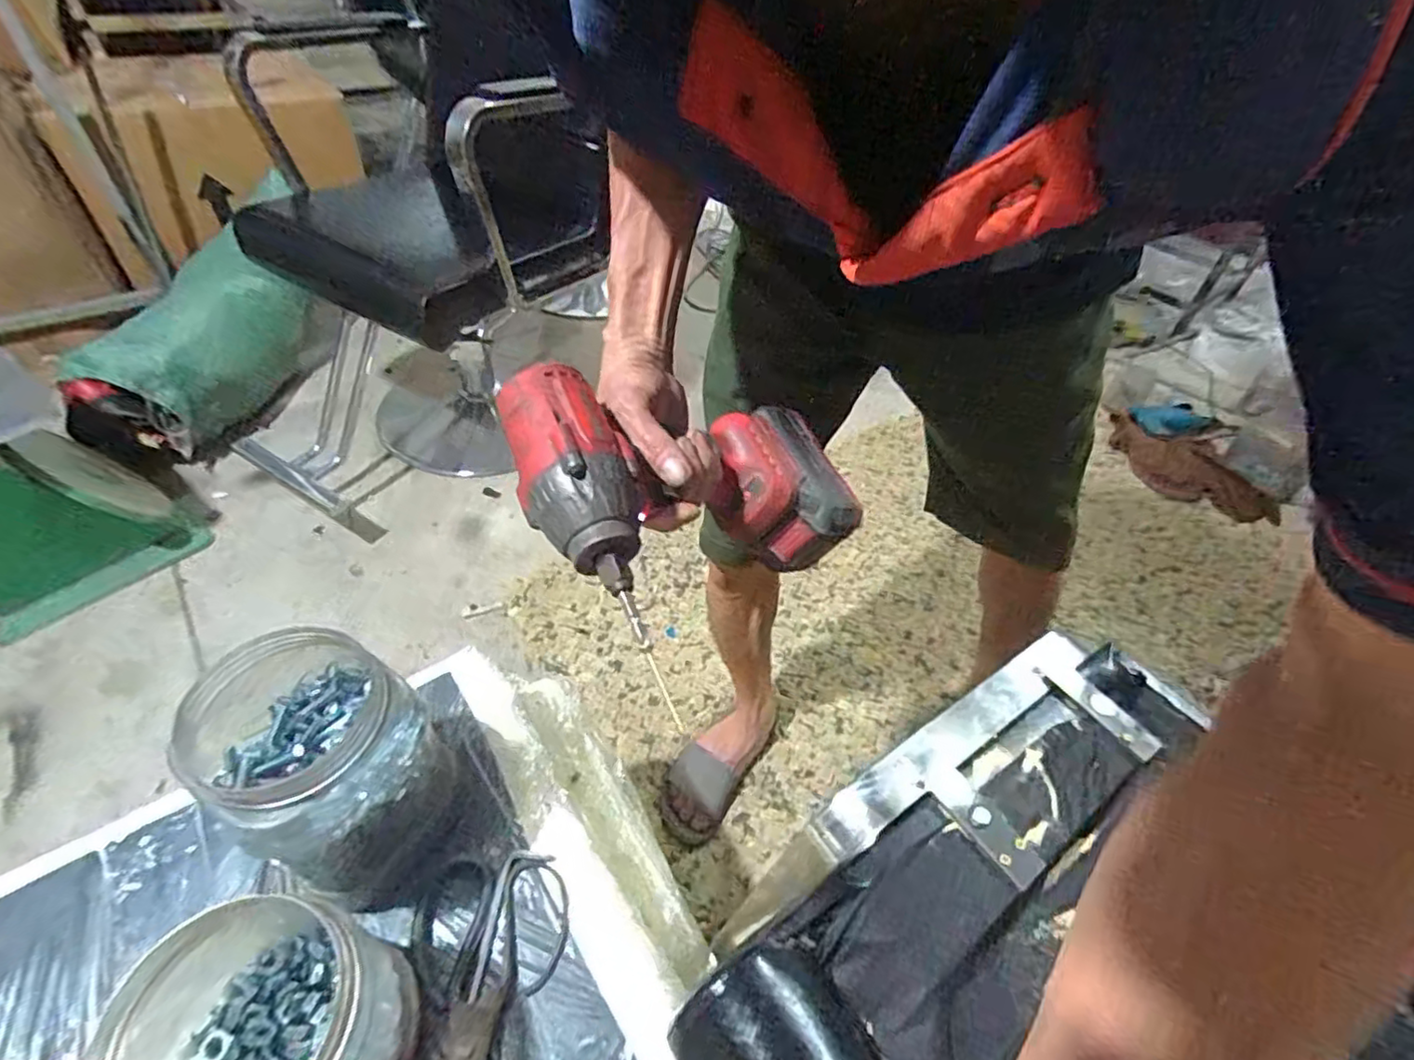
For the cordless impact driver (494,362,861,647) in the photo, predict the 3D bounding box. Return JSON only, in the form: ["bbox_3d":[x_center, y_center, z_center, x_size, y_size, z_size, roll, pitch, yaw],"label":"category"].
[{"bbox_3d":[0.003,-0.030,0.419,0.244,0.093,0.139,7,32,-51],"label":"cordless impact driver"}]

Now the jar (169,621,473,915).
[{"bbox_3d":[-0.251,0.166,0.451,0.143,0.174,0.123,28,50,19],"label":"jar"}]

